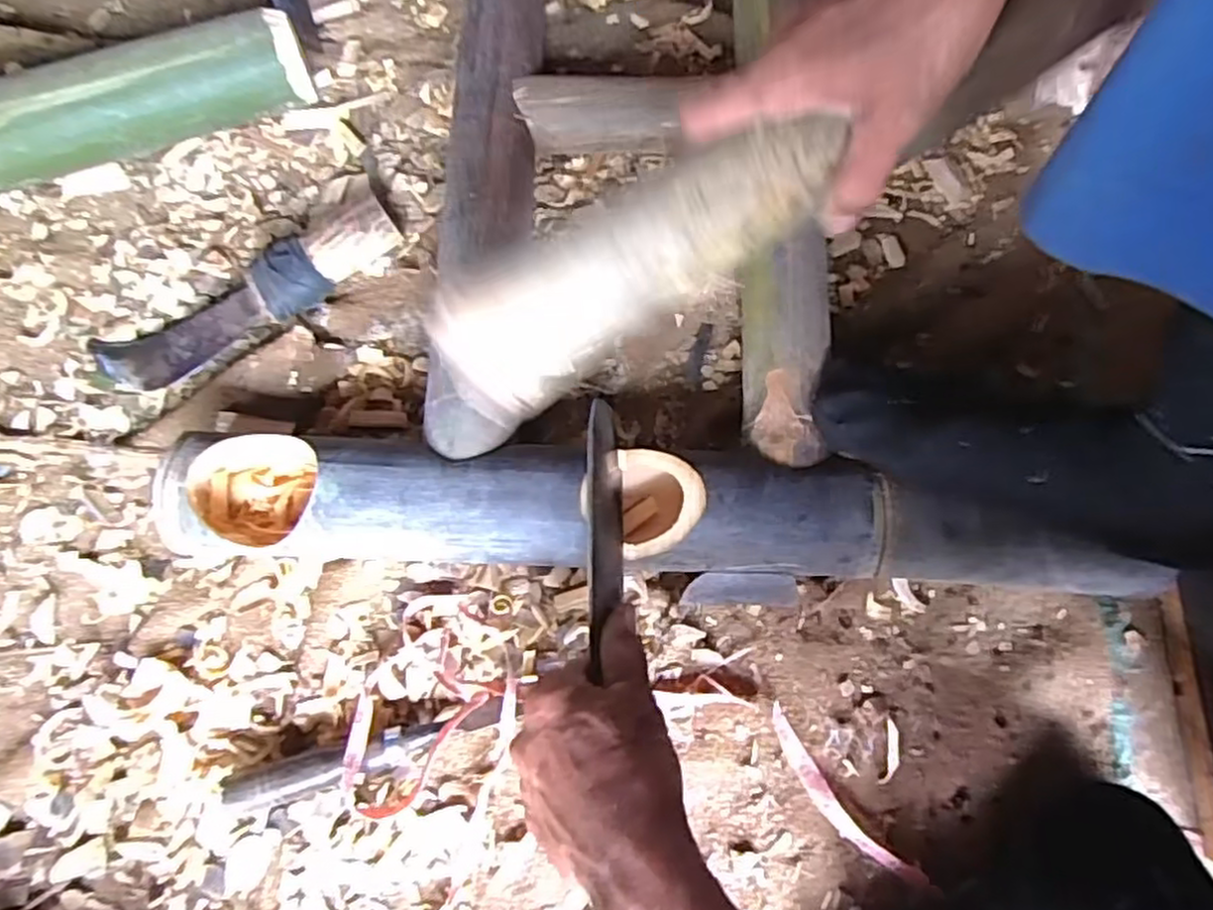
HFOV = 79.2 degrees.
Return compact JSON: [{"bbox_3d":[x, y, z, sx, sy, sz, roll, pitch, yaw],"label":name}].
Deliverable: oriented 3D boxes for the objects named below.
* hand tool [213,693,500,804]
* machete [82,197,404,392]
[{"bbox_3d":[-0.148,0.185,0.458,0.168,0.028,0.022,-15,76,-5],"label":"hand tool"},{"bbox_3d":[-0.261,-0.117,0.528,0.237,0.043,0.060,-29,77,-8],"label":"machete"}]

